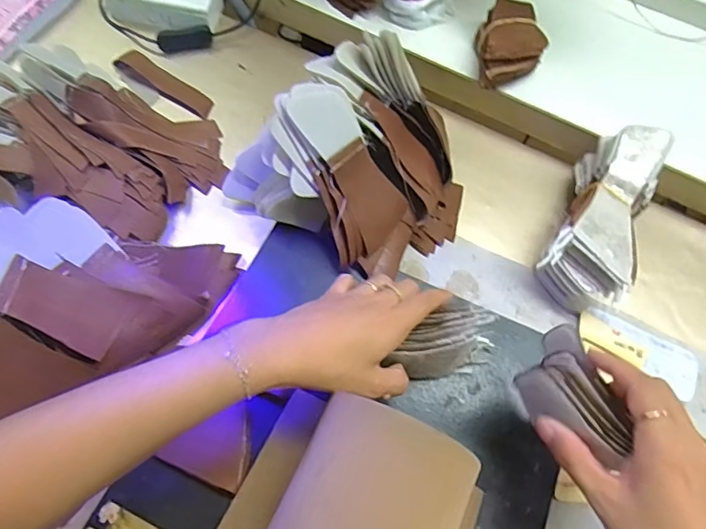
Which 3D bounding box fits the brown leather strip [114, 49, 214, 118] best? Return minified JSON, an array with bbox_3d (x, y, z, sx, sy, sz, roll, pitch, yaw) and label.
[{"bbox_3d":[-0.203,-0.198,0.554,0.113,0.007,0.024,33,67,-1],"label":"brown leather strip"}]

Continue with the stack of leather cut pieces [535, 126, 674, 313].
[{"bbox_3d":[0.234,-0.043,0.471,0.080,0.083,0.166,27,67,9],"label":"stack of leather cut pieces"}]

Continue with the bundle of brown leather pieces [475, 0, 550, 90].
[{"bbox_3d":[0.165,-0.229,0.540,0.067,0.047,0.092,9,66,1],"label":"bundle of brown leather pieces"}]

